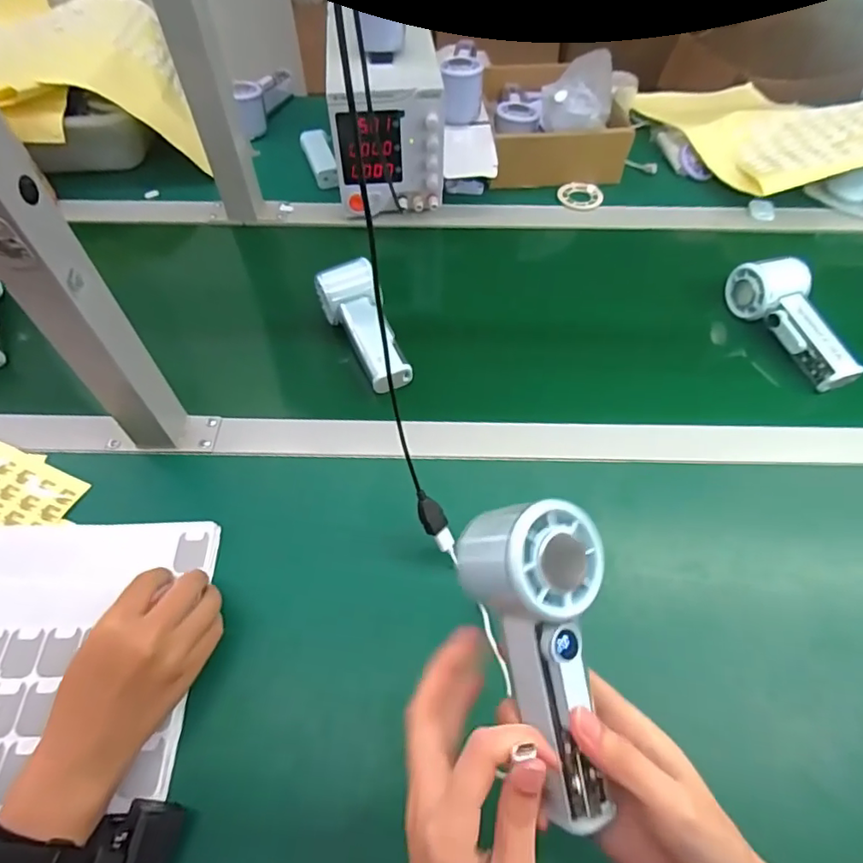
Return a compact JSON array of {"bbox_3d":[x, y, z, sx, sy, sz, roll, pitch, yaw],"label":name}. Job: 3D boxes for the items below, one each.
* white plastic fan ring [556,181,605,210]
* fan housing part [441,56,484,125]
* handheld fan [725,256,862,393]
[{"bbox_3d":[0.198,-0.308,0.714,0.055,0.007,0.050,-1,62,3],"label":"white plastic fan ring"},{"bbox_3d":[0.038,-0.417,0.670,0.048,0.059,0.050,5,56,4],"label":"fan housing part"},{"bbox_3d":[0.370,-0.113,0.550,0.054,0.047,0.151,-16,57,-10],"label":"handheld fan"}]

